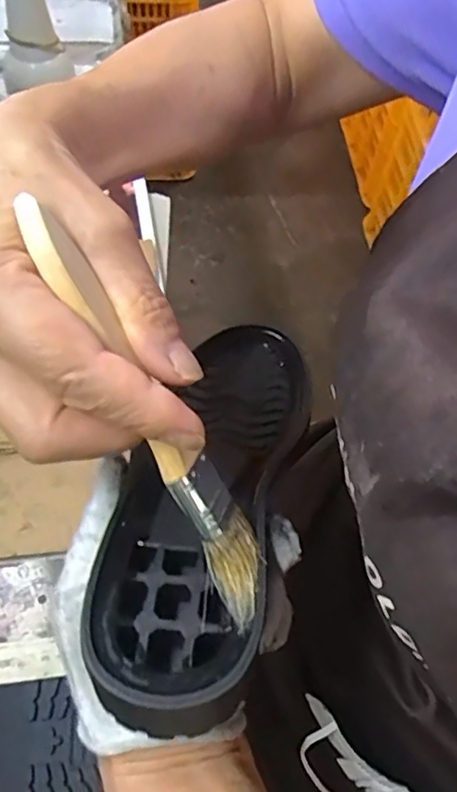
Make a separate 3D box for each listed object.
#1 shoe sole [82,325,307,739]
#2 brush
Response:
[{"bbox_3d":[-0.003,0.026,0.255,0.063,0.022,0.204,14,34,8],"label":"shoe sole"},{"bbox_3d":[-0.025,0.006,0.187,0.020,0.019,0.144,-32,104,-12],"label":"brush"}]

